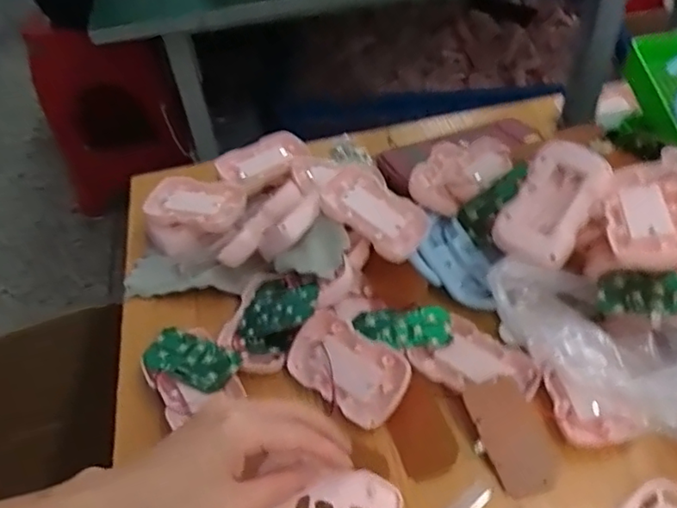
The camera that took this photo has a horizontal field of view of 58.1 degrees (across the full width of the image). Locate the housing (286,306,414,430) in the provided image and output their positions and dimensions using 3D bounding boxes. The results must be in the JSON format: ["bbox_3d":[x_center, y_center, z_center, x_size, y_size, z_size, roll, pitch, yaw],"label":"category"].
[{"bbox_3d":[0.007,0.081,0.434,0.086,0.013,0.054,32,88,26],"label":"housing"}]

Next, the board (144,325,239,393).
[{"bbox_3d":[-0.108,0.079,0.452,0.070,0.009,0.034,16,63,15],"label":"board"}]

